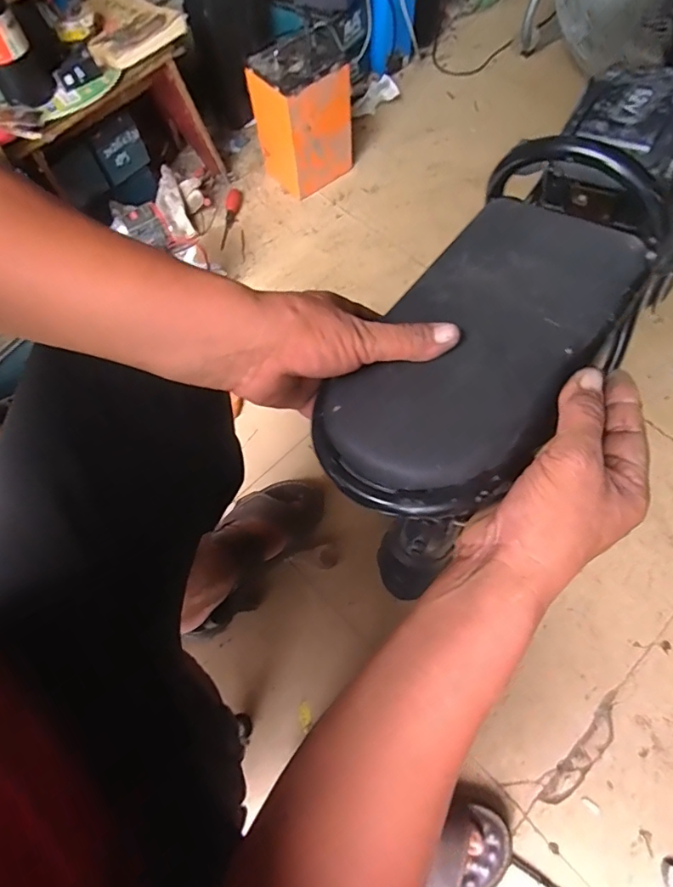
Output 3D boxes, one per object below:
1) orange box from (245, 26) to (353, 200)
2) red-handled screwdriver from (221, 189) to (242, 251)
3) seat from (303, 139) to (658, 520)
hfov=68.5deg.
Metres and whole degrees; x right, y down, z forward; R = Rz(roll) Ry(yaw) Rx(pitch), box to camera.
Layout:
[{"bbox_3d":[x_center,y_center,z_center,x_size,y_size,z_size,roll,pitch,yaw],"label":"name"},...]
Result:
[{"bbox_3d":[-0.071,-0.685,1.040,0.167,0.255,0.126,-37,70,-13],"label":"orange box"},{"bbox_3d":[-0.233,-0.507,1.097,0.029,0.022,0.169,3,67,4],"label":"red-handled screwdriver"},{"bbox_3d":[0.108,-0.084,0.335,0.144,0.064,0.296,33,76,16],"label":"seat"}]

